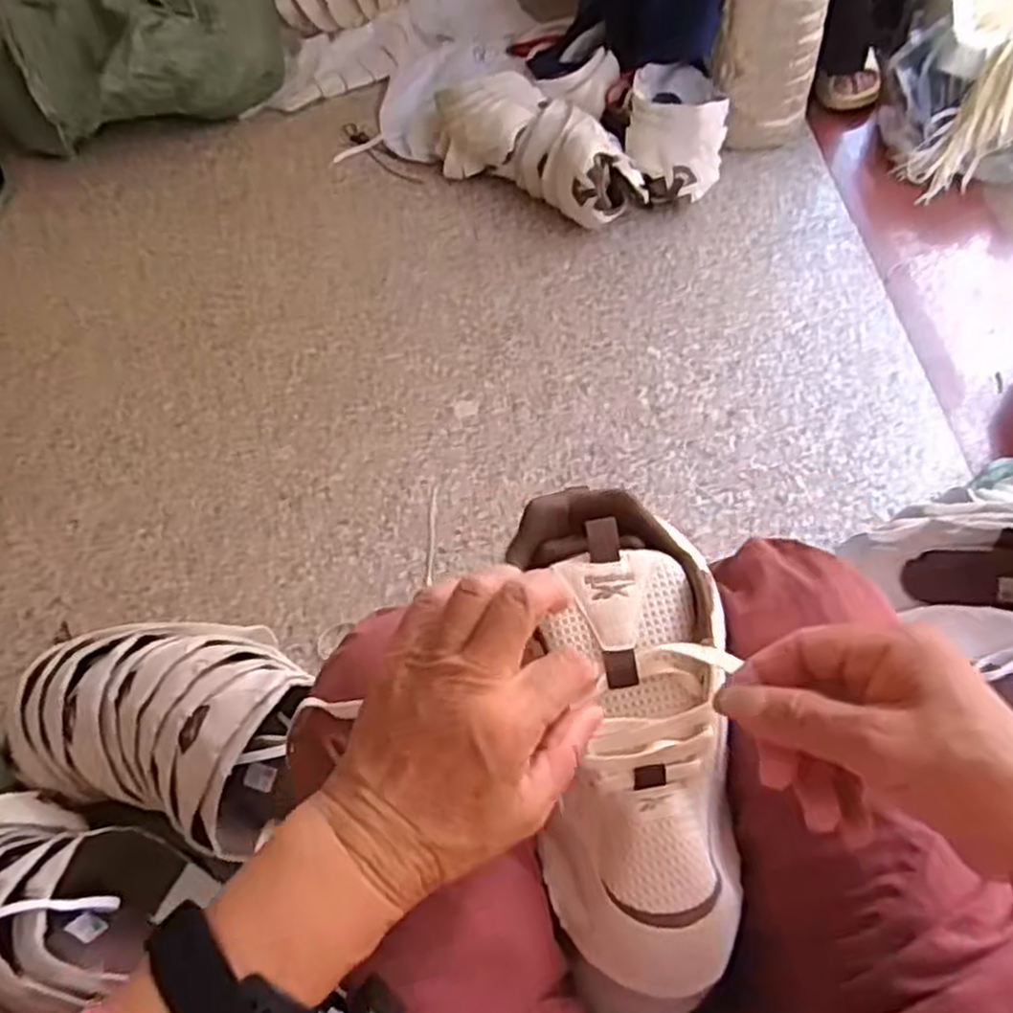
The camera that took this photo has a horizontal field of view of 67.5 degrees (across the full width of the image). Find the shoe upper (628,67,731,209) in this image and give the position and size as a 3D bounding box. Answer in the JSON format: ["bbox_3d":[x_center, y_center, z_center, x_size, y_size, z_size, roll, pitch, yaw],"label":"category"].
[{"bbox_3d":[0.279,-0.611,1.247,0.156,0.106,0.246,3,58,7],"label":"shoe upper"}]

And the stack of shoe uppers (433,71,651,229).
[{"bbox_3d":[0.051,-0.579,1.240,0.370,0.141,0.143,34,67,23],"label":"stack of shoe uppers"}]

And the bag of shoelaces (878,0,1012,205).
[{"bbox_3d":[0.813,-0.706,1.256,0.328,0.189,0.437,20,62,15],"label":"bag of shoelaces"}]

